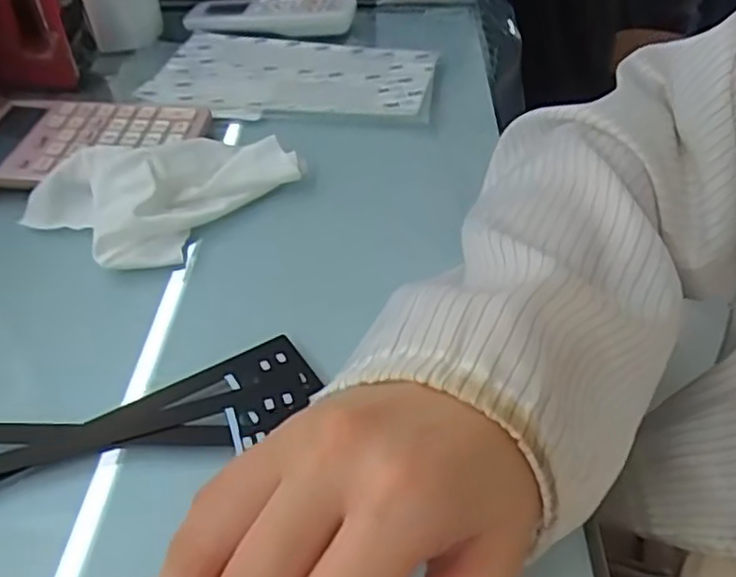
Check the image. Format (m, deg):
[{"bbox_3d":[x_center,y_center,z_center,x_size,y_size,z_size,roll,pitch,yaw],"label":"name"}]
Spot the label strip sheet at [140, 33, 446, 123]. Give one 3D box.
[{"bbox_3d":[-0.063,-0.181,0.568,0.234,0.007,0.148,4,42,8],"label":"label strip sheet"}]

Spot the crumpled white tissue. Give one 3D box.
[{"bbox_3d":[-0.134,-0.072,0.428,0.122,0.028,0.136,23,45,29],"label":"crumpled white tissue"}]

